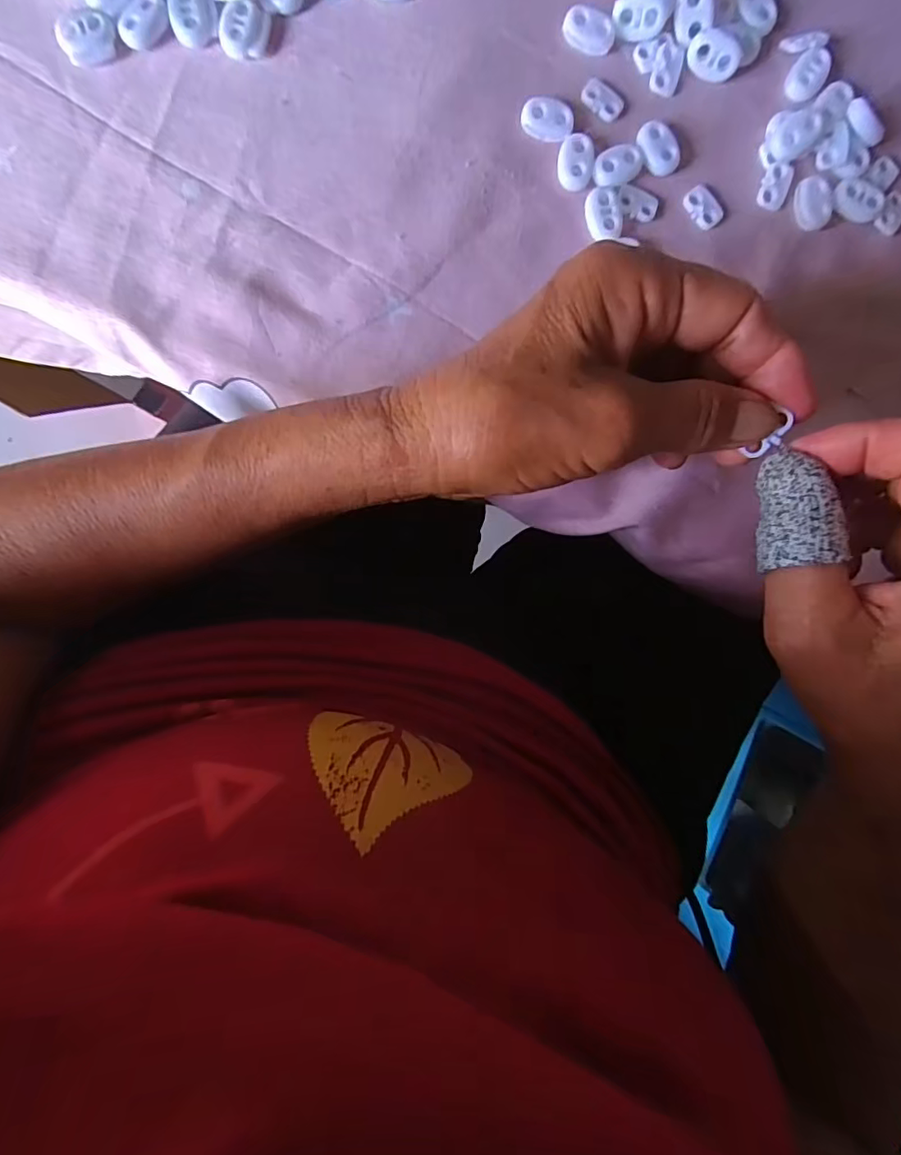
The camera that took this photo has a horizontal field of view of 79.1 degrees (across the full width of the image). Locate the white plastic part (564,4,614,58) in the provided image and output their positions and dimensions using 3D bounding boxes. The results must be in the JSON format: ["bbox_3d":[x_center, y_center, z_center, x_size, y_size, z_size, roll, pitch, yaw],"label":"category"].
[{"bbox_3d":[0.059,-0.234,0.233,0.022,0.005,0.014,21,92,-4],"label":"white plastic part"}]

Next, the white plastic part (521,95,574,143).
[{"bbox_3d":[0.042,-0.197,0.234,0.022,0.006,0.013,14,93,-4],"label":"white plastic part"}]

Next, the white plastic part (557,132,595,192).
[{"bbox_3d":[0.054,-0.180,0.236,0.015,0.004,0.021,4,93,-3],"label":"white plastic part"}]

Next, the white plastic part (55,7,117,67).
[{"bbox_3d":[-0.148,-0.221,0.222,0.022,0.004,0.020,-24,94,-1],"label":"white plastic part"}]

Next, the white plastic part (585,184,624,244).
[{"bbox_3d":[0.067,-0.159,0.238,0.015,0.004,0.021,-4,94,-3],"label":"white plastic part"}]

